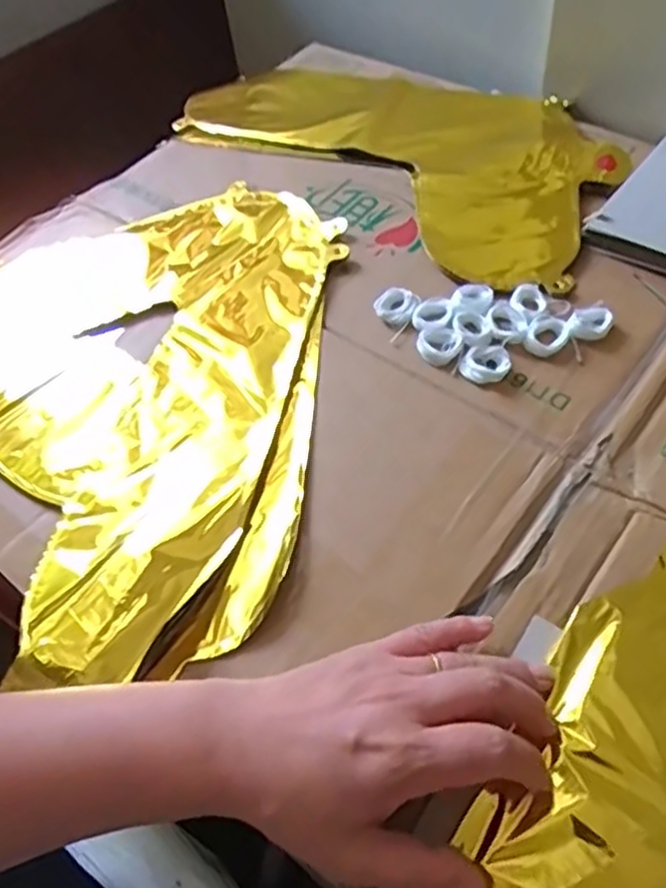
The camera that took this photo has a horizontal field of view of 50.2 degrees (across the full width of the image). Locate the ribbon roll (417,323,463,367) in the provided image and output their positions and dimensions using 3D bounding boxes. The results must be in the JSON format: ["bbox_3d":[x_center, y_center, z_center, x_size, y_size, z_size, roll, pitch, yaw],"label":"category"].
[{"bbox_3d":[0.069,-0.064,0.460,0.029,0.009,0.027,-3,53,3],"label":"ribbon roll"}]

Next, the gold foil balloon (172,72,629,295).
[{"bbox_3d":[0.057,-0.268,0.607,0.400,0.012,0.231,33,62,26],"label":"gold foil balloon"}]

